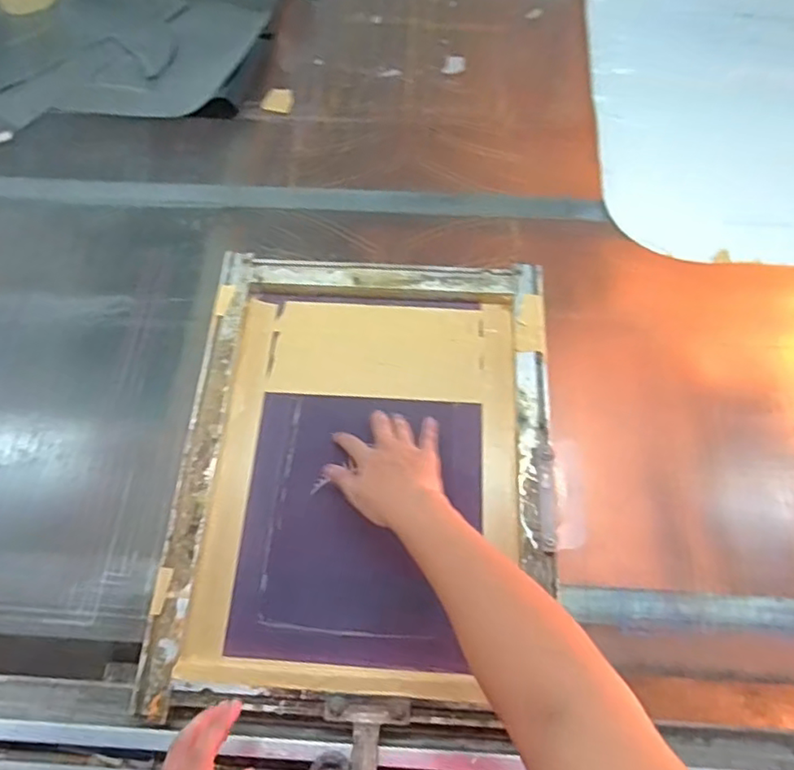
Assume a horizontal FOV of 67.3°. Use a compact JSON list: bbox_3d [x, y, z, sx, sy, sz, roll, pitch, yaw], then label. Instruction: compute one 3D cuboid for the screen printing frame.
[{"bbox_3d":[-0.035,0.093,0.693,0.411,0.055,0.520,4,67,1],"label":"screen printing frame"}]

